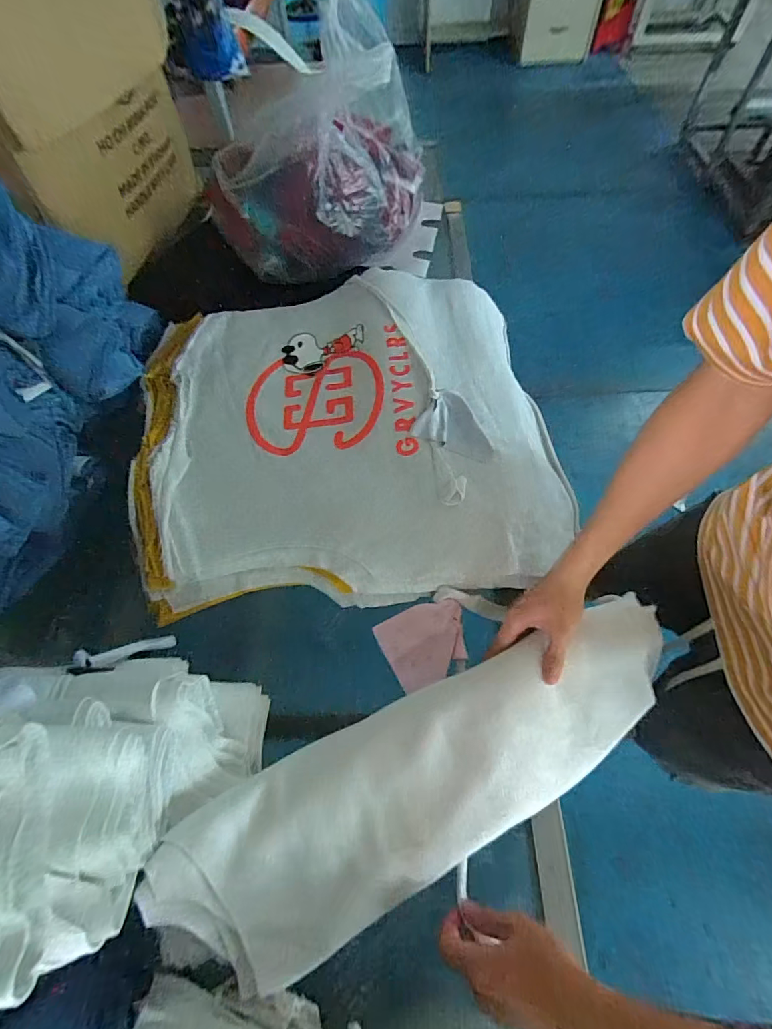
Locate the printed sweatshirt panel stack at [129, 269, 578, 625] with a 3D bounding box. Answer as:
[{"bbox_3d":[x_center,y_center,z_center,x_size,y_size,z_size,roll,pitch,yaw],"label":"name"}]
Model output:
[{"bbox_3d":[-0.062,-0.159,0.715,0.643,0.080,0.613,-9,62,-3],"label":"printed sweatshirt panel stack"}]

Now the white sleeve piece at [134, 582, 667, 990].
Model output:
[{"bbox_3d":[0.074,0.275,0.485,0.601,0.068,0.166,-22,63,-13],"label":"white sleeve piece"}]

